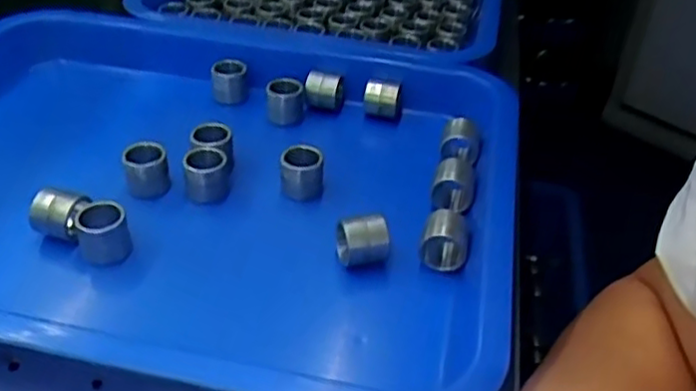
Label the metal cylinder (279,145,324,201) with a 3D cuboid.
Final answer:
[{"bbox_3d":[-0.028,-0.012,0.409,0.024,0.027,0.027,0,38,-5],"label":"metal cylinder"}]

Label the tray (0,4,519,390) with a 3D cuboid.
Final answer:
[{"bbox_3d":[-0.097,-0.015,0.404,0.368,0.041,0.305,10,38,8],"label":"tray"}]

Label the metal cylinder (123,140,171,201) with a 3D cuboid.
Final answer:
[{"bbox_3d":[-0.118,-0.014,0.401,0.023,0.027,0.026,-12,41,-20],"label":"metal cylinder"}]

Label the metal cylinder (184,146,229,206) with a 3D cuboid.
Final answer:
[{"bbox_3d":[-0.083,-0.011,0.403,0.024,0.023,0.031,-3,38,-9],"label":"metal cylinder"}]

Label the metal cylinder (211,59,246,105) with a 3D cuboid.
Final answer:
[{"bbox_3d":[-0.087,-0.084,0.499,0.024,0.025,0.022,-4,38,-11],"label":"metal cylinder"}]

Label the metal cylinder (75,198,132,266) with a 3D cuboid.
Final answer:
[{"bbox_3d":[-0.129,0.020,0.360,0.024,0.030,0.025,-14,41,-22],"label":"metal cylinder"}]

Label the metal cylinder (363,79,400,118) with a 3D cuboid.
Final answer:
[{"bbox_3d":[0.024,-0.069,0.492,0.024,0.032,0.032,6,38,3],"label":"metal cylinder"}]

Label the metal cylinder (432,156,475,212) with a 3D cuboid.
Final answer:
[{"bbox_3d":[0.063,-0.007,0.406,0.024,0.022,0.027,8,38,5],"label":"metal cylinder"}]

